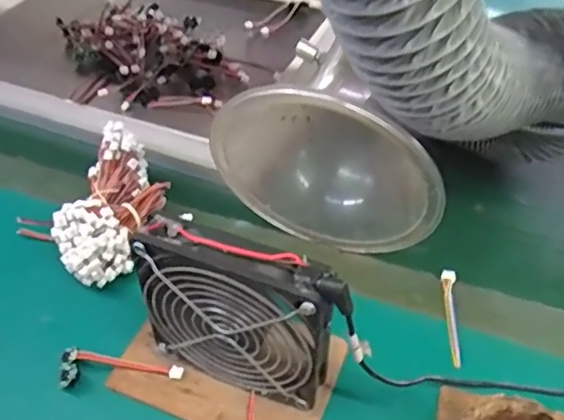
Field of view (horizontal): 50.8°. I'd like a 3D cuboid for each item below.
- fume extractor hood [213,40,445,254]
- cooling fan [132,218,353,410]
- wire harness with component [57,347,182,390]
[{"bbox_3d":[0.045,-0.044,0.469,0.167,0.145,0.109,15,47,15],"label":"fume extractor hood"},{"bbox_3d":[-0.025,0.070,0.366,0.124,0.125,0.031,19,48,18],"label":"cooling fan"},{"bbox_3d":[-0.110,0.107,0.409,0.082,0.015,0.025,-3,45,-2],"label":"wire harness with component"}]

